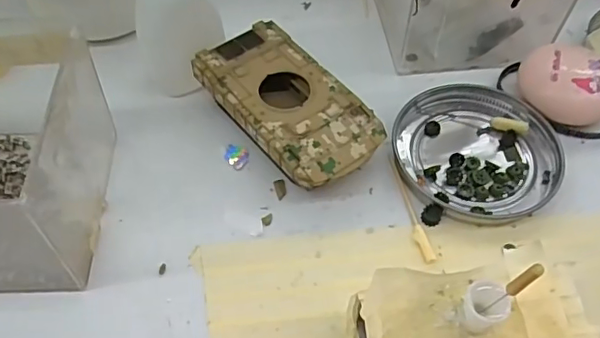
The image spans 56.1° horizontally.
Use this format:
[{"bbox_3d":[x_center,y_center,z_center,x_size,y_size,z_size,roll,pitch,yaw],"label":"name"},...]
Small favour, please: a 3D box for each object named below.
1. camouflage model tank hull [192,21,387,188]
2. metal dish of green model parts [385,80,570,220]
[{"bbox_3d":[-0.007,-0.028,0.276,0.054,0.025,0.095,-34,62,-22],"label":"camouflage model tank hull"},{"bbox_3d":[0.085,-0.010,0.274,0.076,0.008,0.076,0,55,0],"label":"metal dish of green model parts"}]

